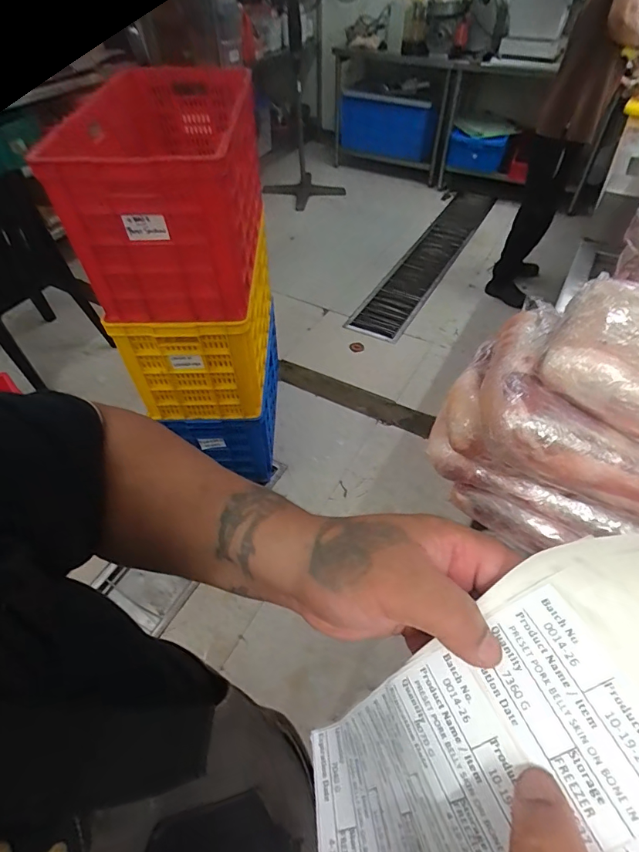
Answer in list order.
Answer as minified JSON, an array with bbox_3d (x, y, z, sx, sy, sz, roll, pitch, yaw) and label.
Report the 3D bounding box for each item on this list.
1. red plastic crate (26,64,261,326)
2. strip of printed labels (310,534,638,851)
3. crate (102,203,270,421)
[{"bbox_3d":[-0.351,-0.603,1.114,0.338,0.360,0.776,-1,50,-1],"label":"red plastic crate"},{"bbox_3d":[0.081,0.154,0.209,0.038,0.269,0.099,14,36,-43],"label":"strip of printed labels"},{"bbox_3d":[-0.348,-0.315,1.343,0.350,0.355,0.510,-1,50,-1],"label":"crate"}]

